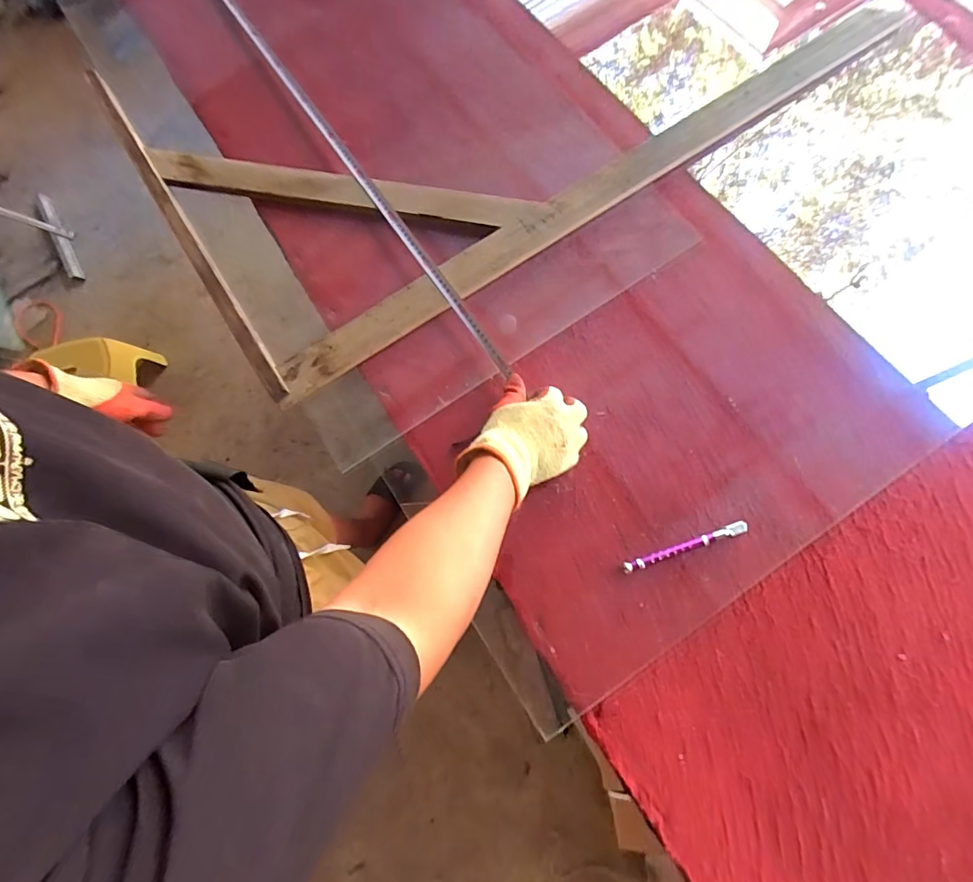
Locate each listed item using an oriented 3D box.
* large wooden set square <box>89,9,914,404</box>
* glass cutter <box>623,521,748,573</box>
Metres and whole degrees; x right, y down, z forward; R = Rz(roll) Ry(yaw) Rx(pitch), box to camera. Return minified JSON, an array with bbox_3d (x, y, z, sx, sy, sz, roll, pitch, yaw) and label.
[{"bbox_3d":[0.028,-0.640,0.812,1.217,0.034,0.670,-33,77,-7],"label":"large wooden set square"},{"bbox_3d":[0.257,0.138,0.602,0.166,0.014,0.015,-19,76,-3],"label":"glass cutter"}]

